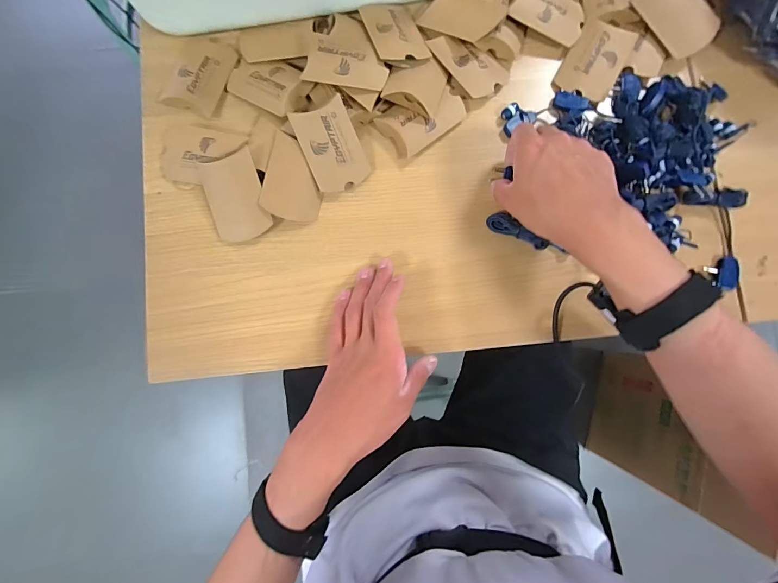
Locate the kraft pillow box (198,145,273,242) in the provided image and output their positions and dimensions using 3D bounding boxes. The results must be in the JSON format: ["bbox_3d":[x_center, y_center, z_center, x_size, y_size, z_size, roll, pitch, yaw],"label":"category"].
[{"bbox_3d":[-0.155,-0.095,0.375,0.058,0.011,0.082,-14,97,8],"label":"kraft pillow box"}]

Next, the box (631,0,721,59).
[{"bbox_3d":[0.300,-0.288,0.384,0.052,0.015,0.082,-41,98,15],"label":"box"}]

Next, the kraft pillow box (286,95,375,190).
[{"bbox_3d":[-0.057,-0.146,0.375,0.056,0.015,0.082,-23,106,-6],"label":"kraft pillow box"}]

